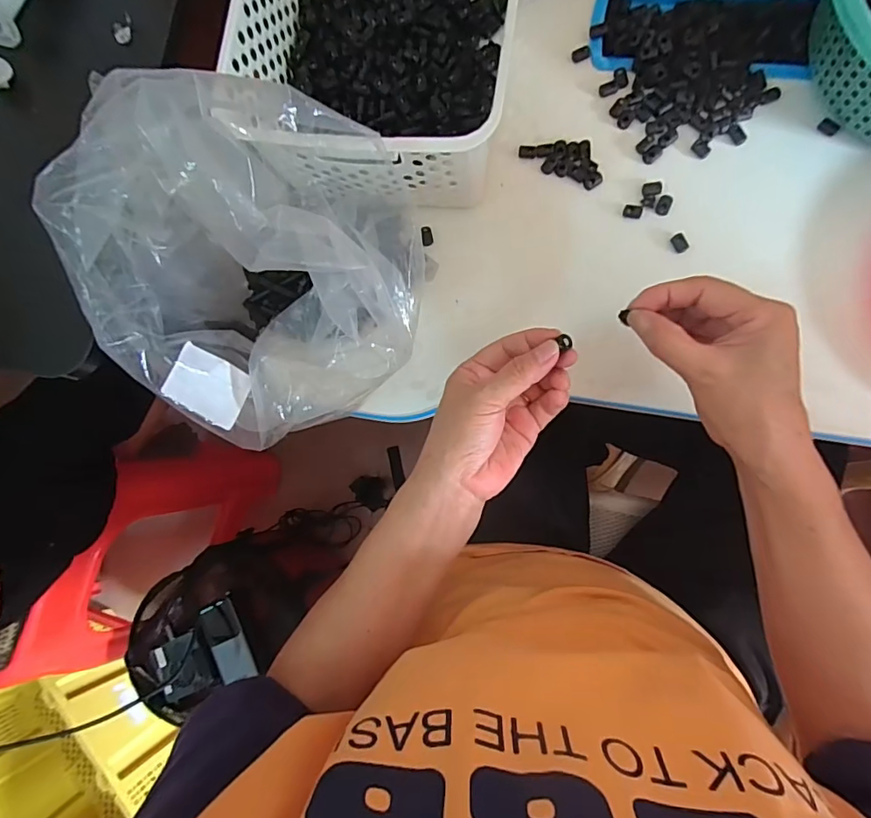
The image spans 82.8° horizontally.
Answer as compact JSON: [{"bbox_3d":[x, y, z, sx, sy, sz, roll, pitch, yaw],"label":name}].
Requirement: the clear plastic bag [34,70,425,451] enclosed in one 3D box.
[{"bbox_3d":[-0.120,-0.075,0.345,0.217,0.205,0.176,-10,82,6],"label":"clear plastic bag"}]

